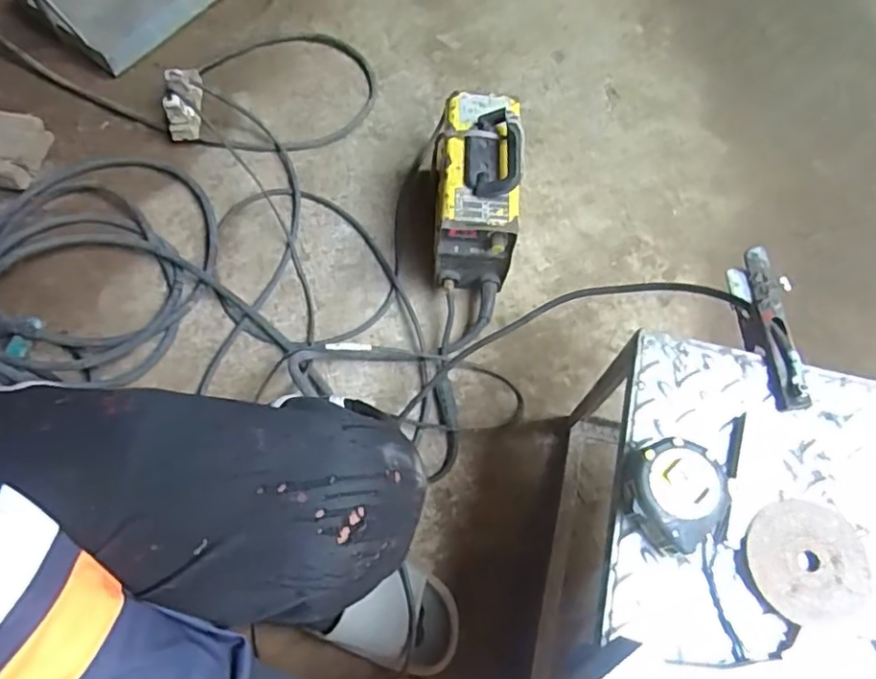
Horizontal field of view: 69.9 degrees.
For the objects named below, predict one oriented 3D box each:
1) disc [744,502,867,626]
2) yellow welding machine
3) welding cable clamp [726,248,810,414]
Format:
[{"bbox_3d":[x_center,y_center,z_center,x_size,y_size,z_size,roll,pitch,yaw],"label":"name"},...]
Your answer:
[{"bbox_3d":[0.297,0.177,0.504,0.092,0.006,0.091,1,65,-1],"label":"disc"},{"bbox_3d":[0.053,-0.195,0.882,0.108,0.196,0.215,3,65,0],"label":"yellow welding machine"},{"bbox_3d":[0.313,-0.007,0.610,0.032,0.057,0.163,-3,65,-3],"label":"welding cable clamp"}]

